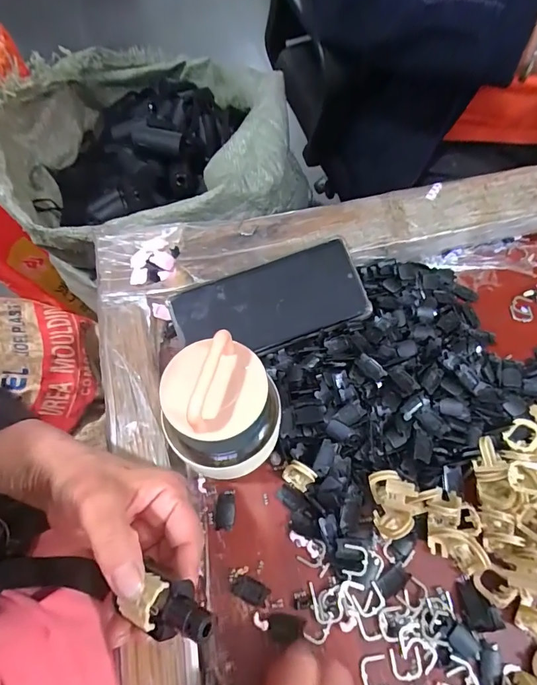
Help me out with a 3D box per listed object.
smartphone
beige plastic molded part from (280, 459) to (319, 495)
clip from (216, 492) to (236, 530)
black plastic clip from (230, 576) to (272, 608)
[{"bbox_3d":[0.002,-0.032,0.337,0.160,0.008,0.073,-20,89,-2],"label":"smartphone"},{"bbox_3d":[0.022,0.098,0.289,0.022,0.020,0.015,32,68,16],"label":"beige plastic molded part"},{"bbox_3d":[-0.032,0.124,0.288,0.014,0.004,0.026,1,63,2],"label":"clip"},{"bbox_3d":[-0.012,0.169,0.265,0.025,0.004,0.013,23,66,12],"label":"black plastic clip"}]

